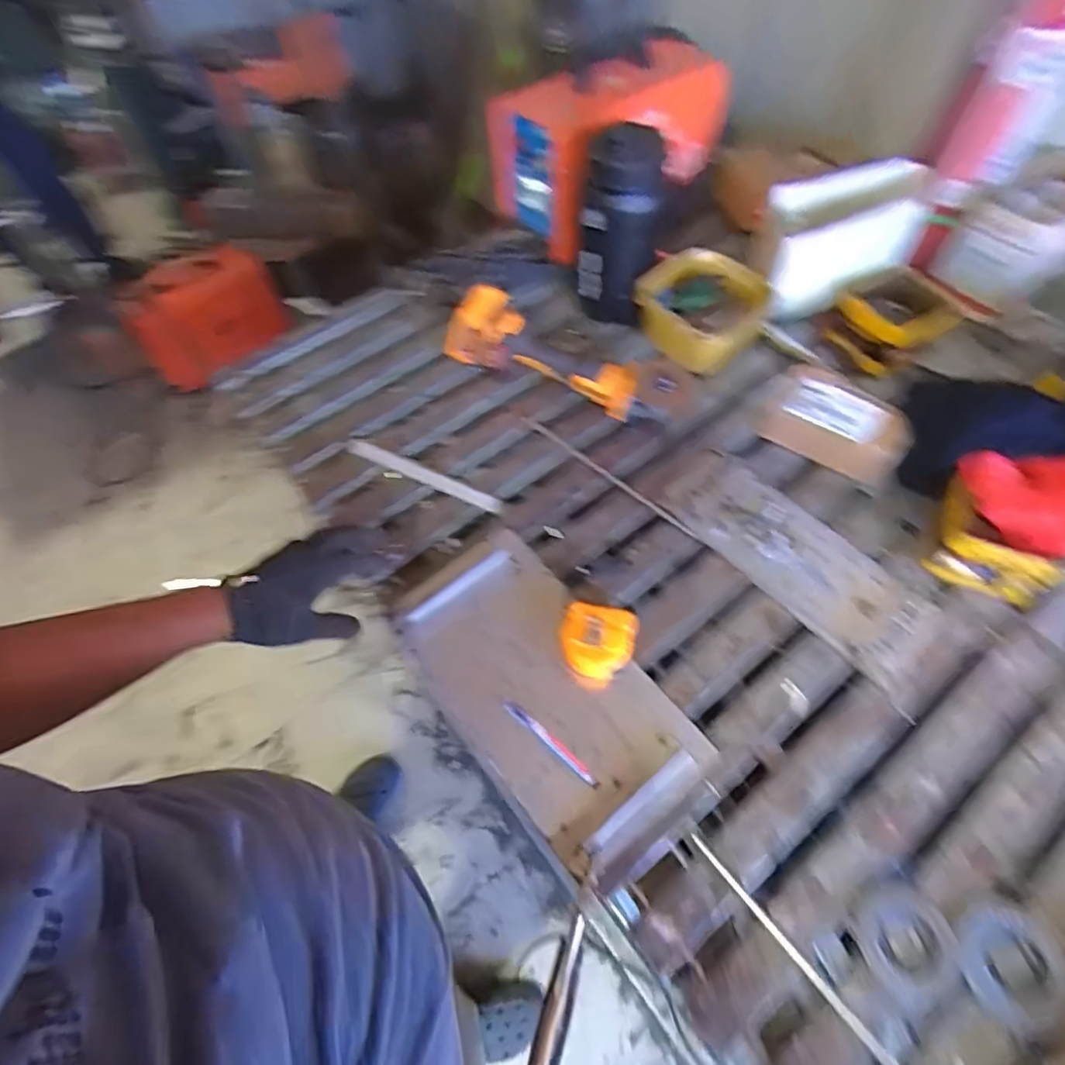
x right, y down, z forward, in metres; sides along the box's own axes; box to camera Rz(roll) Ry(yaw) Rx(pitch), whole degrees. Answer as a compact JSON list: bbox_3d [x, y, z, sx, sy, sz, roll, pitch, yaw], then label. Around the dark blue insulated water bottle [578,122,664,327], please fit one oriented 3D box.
[{"bbox_3d":[0.129,-0.453,0.915,0.112,0.284,0.079,3,59,5],"label":"dark blue insulated water bottle"}]

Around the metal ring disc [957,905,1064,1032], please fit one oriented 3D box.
[{"bbox_3d":[0.442,0.397,0.550,0.093,0.008,0.089,-2,59,2],"label":"metal ring disc"}]

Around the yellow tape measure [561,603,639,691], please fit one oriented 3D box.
[{"bbox_3d":[0.075,0.129,0.709,0.085,0.049,0.084,12,60,10],"label":"yellow tape measure"}]

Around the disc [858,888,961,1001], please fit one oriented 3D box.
[{"bbox_3d":[0.353,0.385,0.564,0.082,0.007,0.084,-2,59,2],"label":"disc"}]

